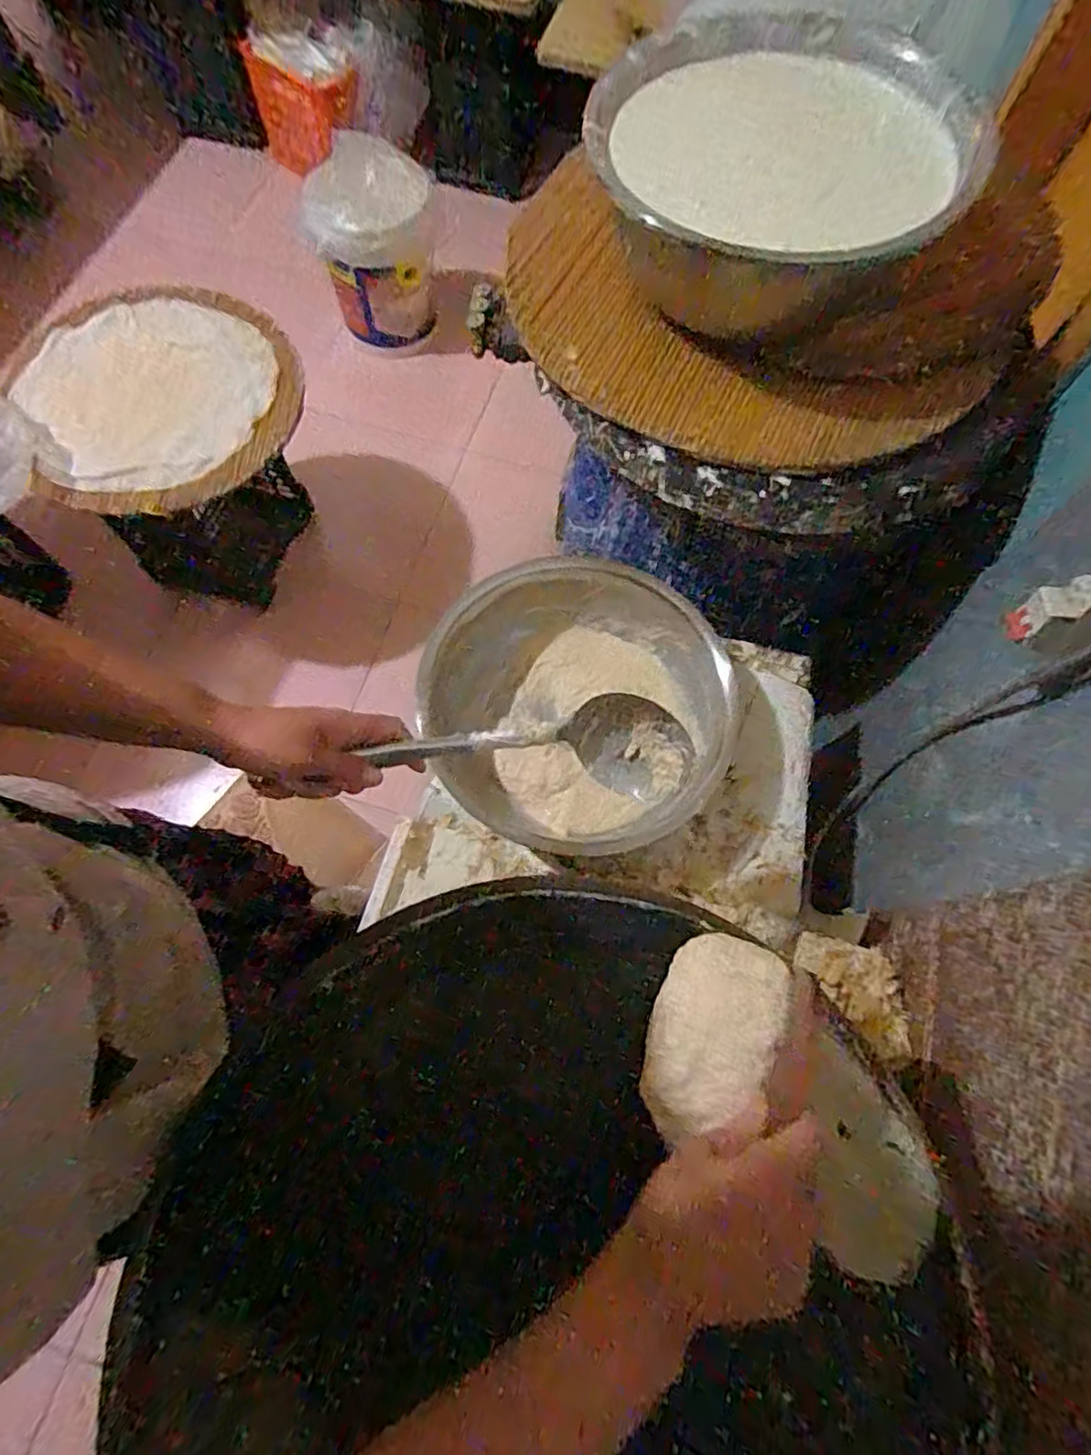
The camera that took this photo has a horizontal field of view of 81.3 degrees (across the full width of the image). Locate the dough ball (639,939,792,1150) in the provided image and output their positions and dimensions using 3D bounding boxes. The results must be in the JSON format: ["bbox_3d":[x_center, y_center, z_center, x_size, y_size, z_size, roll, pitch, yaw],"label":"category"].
[{"bbox_3d":[0.115,0.212,0.441,0.081,0.025,0.133,18,66,35],"label":"dough ball"}]

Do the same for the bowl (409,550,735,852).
[{"bbox_3d":[0.046,-0.040,0.838,0.349,0.141,0.354,1,70,-2],"label":"bowl"}]

